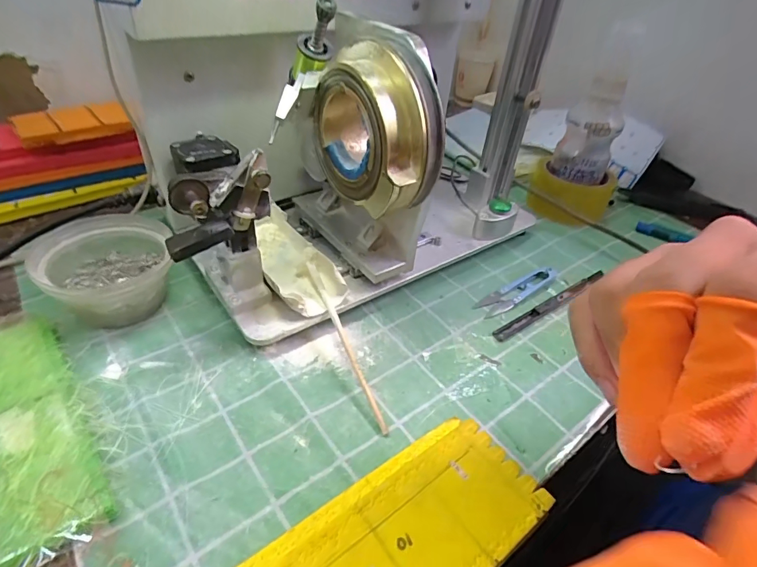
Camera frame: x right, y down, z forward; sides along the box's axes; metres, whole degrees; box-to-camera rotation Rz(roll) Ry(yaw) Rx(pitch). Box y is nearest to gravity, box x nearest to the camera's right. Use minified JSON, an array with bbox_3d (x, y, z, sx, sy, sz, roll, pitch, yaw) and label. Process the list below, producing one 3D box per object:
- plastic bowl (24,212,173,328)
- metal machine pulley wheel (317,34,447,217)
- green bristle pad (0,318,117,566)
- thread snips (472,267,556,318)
[{"bbox_3d":[-0.223,-0.009,0.359,0.093,0.052,0.097,-5,41,-14],"label":"plastic bowl"},{"bbox_3d":[-0.003,-0.111,0.308,0.045,0.098,0.105,-19,46,-28],"label":"metal machine pulley wheel"},{"bbox_3d":[-0.224,0.085,0.275,0.057,0.015,0.183,-24,49,-32],"label":"green bristle pad"},{"bbox_3d":[0.135,0.005,0.422,0.101,0.010,0.023,-23,48,-32],"label":"thread snips"}]

